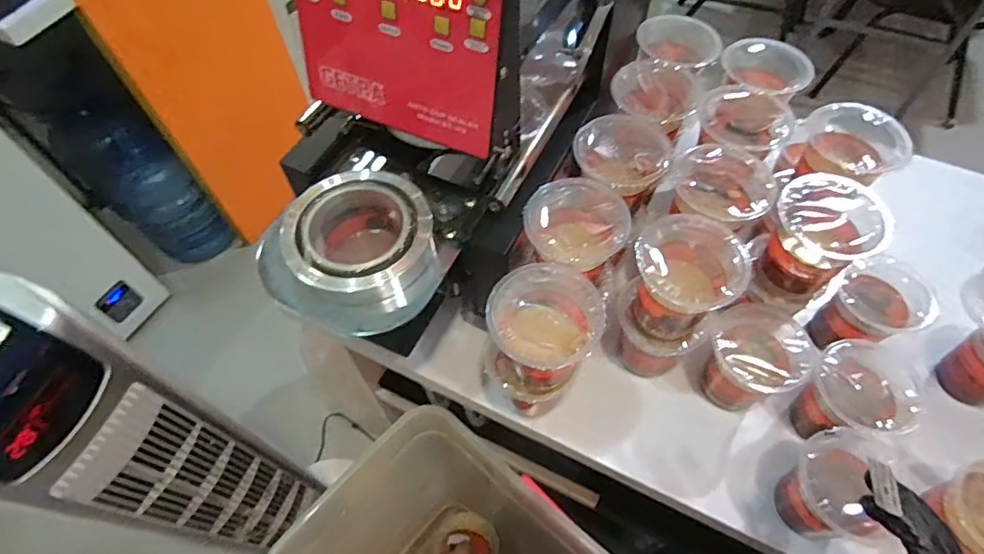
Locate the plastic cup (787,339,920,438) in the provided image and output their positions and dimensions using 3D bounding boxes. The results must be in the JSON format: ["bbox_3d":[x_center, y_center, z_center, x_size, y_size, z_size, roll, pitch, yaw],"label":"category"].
[{"bbox_3d":[0.342,0.116,0.526,0.085,0.092,0.085,-1,58,1],"label":"plastic cup"}]

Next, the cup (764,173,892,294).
[{"bbox_3d":[0.301,-0.030,0.508,0.077,0.086,0.078,39,67,22],"label":"cup"}]

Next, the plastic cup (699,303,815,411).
[{"bbox_3d":[0.261,0.084,0.562,0.087,0.110,0.082,-1,58,1],"label":"plastic cup"}]

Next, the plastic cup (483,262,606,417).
[{"bbox_3d":[0.041,0.052,0.478,0.083,0.113,0.088,-1,58,1],"label":"plastic cup"}]

